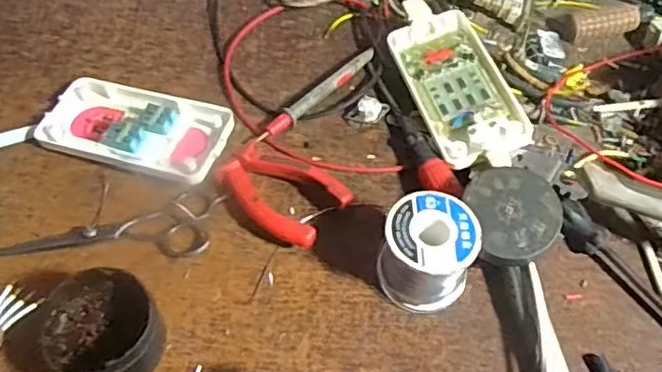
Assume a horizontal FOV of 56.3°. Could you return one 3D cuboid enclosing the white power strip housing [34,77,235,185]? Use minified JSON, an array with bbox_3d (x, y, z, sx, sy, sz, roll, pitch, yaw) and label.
[{"bbox_3d":[-0.133,-0.041,0.421,0.126,0.019,0.063,14,57,10],"label":"white power strip housing"}]

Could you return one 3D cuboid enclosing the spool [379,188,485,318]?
[{"bbox_3d":[0.055,0.039,0.361,0.051,0.049,0.054,0,56,0],"label":"spool"}]

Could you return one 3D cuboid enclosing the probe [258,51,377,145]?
[{"bbox_3d":[-0.009,-0.066,0.456,0.011,0.016,0.116,37,64,23],"label":"probe"}]

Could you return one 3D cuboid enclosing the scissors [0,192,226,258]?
[{"bbox_3d":[-0.138,0.032,0.383,0.143,0.005,0.042,-13,57,-8],"label":"scissors"}]

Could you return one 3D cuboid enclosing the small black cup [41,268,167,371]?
[{"bbox_3d":[-0.122,0.077,0.332,0.056,0.045,0.060,0,56,0],"label":"small black cup"}]

